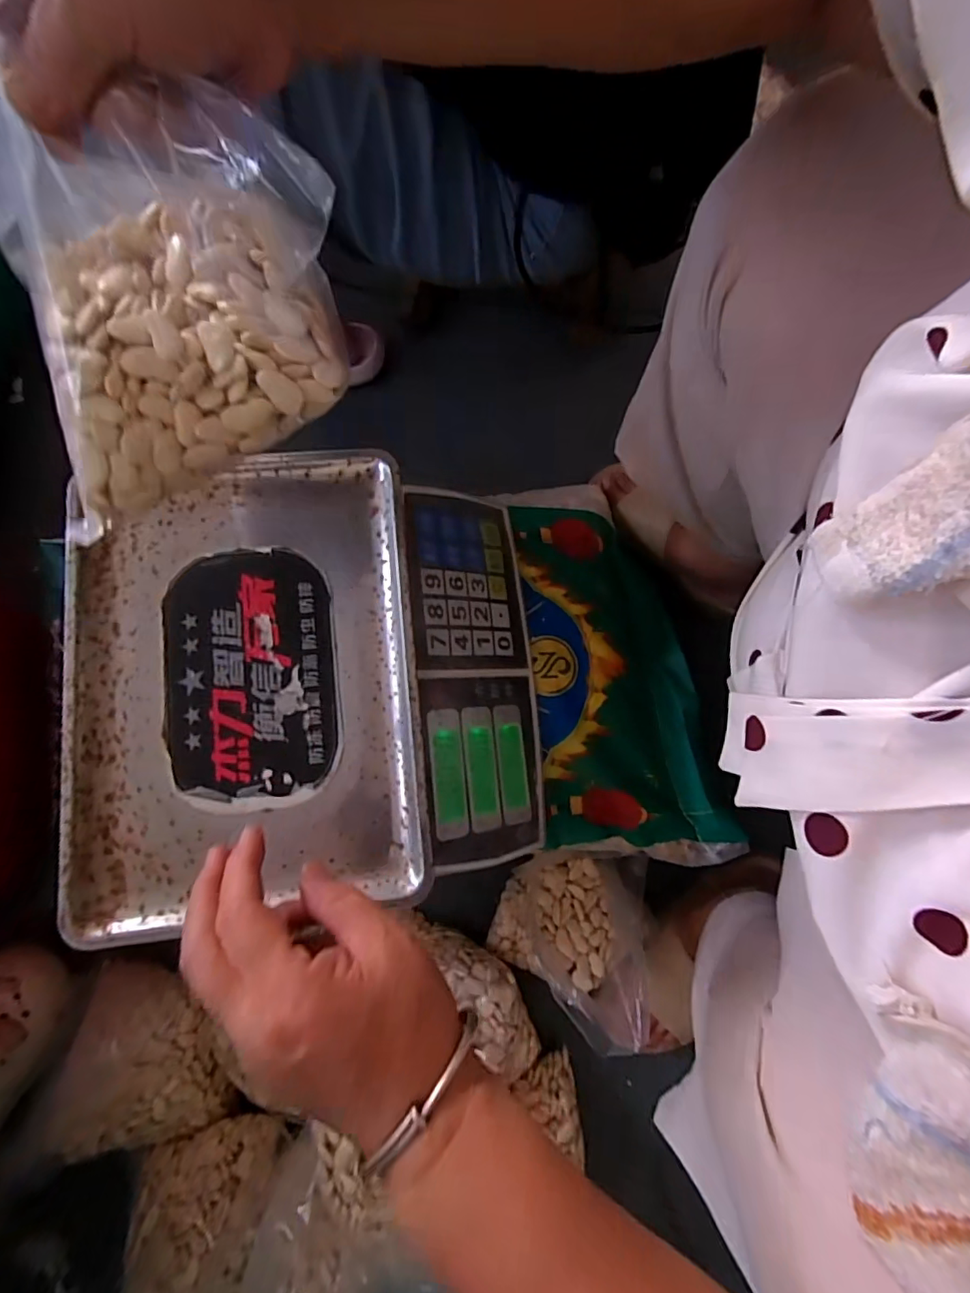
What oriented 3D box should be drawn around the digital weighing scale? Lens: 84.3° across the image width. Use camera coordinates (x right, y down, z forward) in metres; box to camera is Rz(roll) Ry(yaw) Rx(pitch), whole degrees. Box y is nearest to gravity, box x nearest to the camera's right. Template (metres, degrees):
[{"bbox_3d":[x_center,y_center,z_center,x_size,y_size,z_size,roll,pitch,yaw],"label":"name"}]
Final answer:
[{"bbox_3d":[-0.126,0.027,0.433,0.331,0.115,0.333,-6,79,-1],"label":"digital weighing scale"}]

